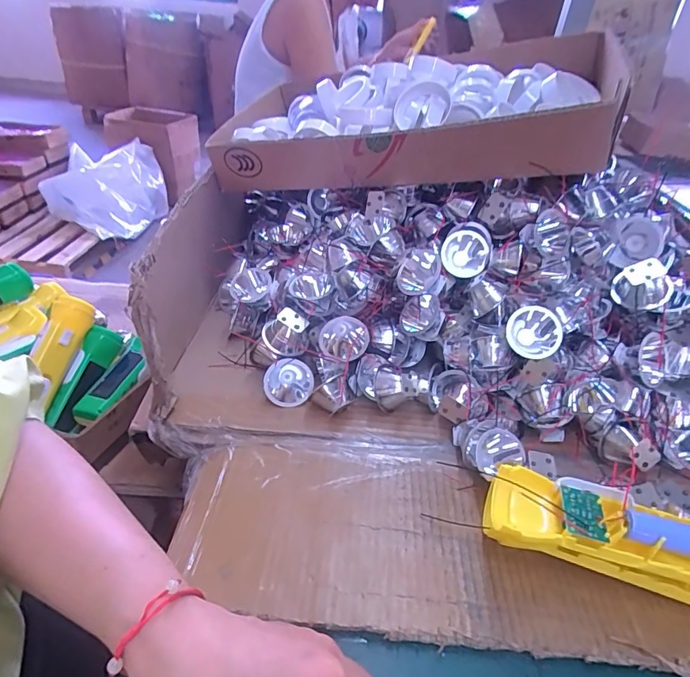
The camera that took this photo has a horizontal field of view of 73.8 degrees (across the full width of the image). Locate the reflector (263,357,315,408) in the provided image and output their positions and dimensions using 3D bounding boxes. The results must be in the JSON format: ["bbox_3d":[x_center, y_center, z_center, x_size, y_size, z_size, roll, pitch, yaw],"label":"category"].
[{"bbox_3d":[-0.050,0.041,0.426,0.043,0.045,0.026,47,9,11],"label":"reflector"}]

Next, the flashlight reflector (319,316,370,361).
[{"bbox_3d":[0.000,-0.003,0.421,0.043,0.036,0.031,4,36,-2],"label":"flashlight reflector"}]

